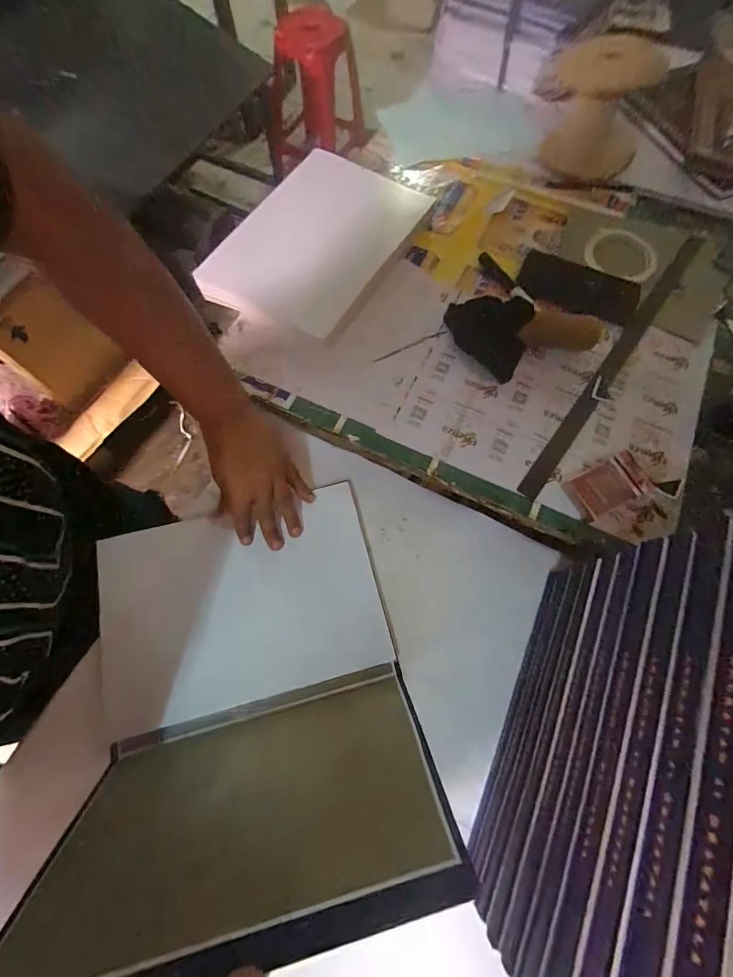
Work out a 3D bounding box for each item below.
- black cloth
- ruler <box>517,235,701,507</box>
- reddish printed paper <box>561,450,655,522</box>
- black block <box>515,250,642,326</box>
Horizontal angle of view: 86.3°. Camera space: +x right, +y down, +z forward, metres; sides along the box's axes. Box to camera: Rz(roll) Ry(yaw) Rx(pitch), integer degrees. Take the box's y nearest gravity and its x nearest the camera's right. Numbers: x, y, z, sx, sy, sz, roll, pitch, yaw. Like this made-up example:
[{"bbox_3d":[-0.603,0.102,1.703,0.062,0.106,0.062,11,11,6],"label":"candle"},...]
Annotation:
[{"bbox_3d":[0.151,-0.201,0.503,0.107,0.035,0.107,16,71,5],"label":"black cloth"},{"bbox_3d":[0.335,-0.181,0.515,0.025,0.006,0.506,37,74,8],"label":"ruler"},{"bbox_3d":[0.270,-0.002,0.436,0.080,0.023,0.049,-24,72,-9],"label":"reddish printed paper"},{"bbox_3d":[0.295,-0.281,0.545,0.162,0.009,0.089,24,71,7],"label":"black block"}]

